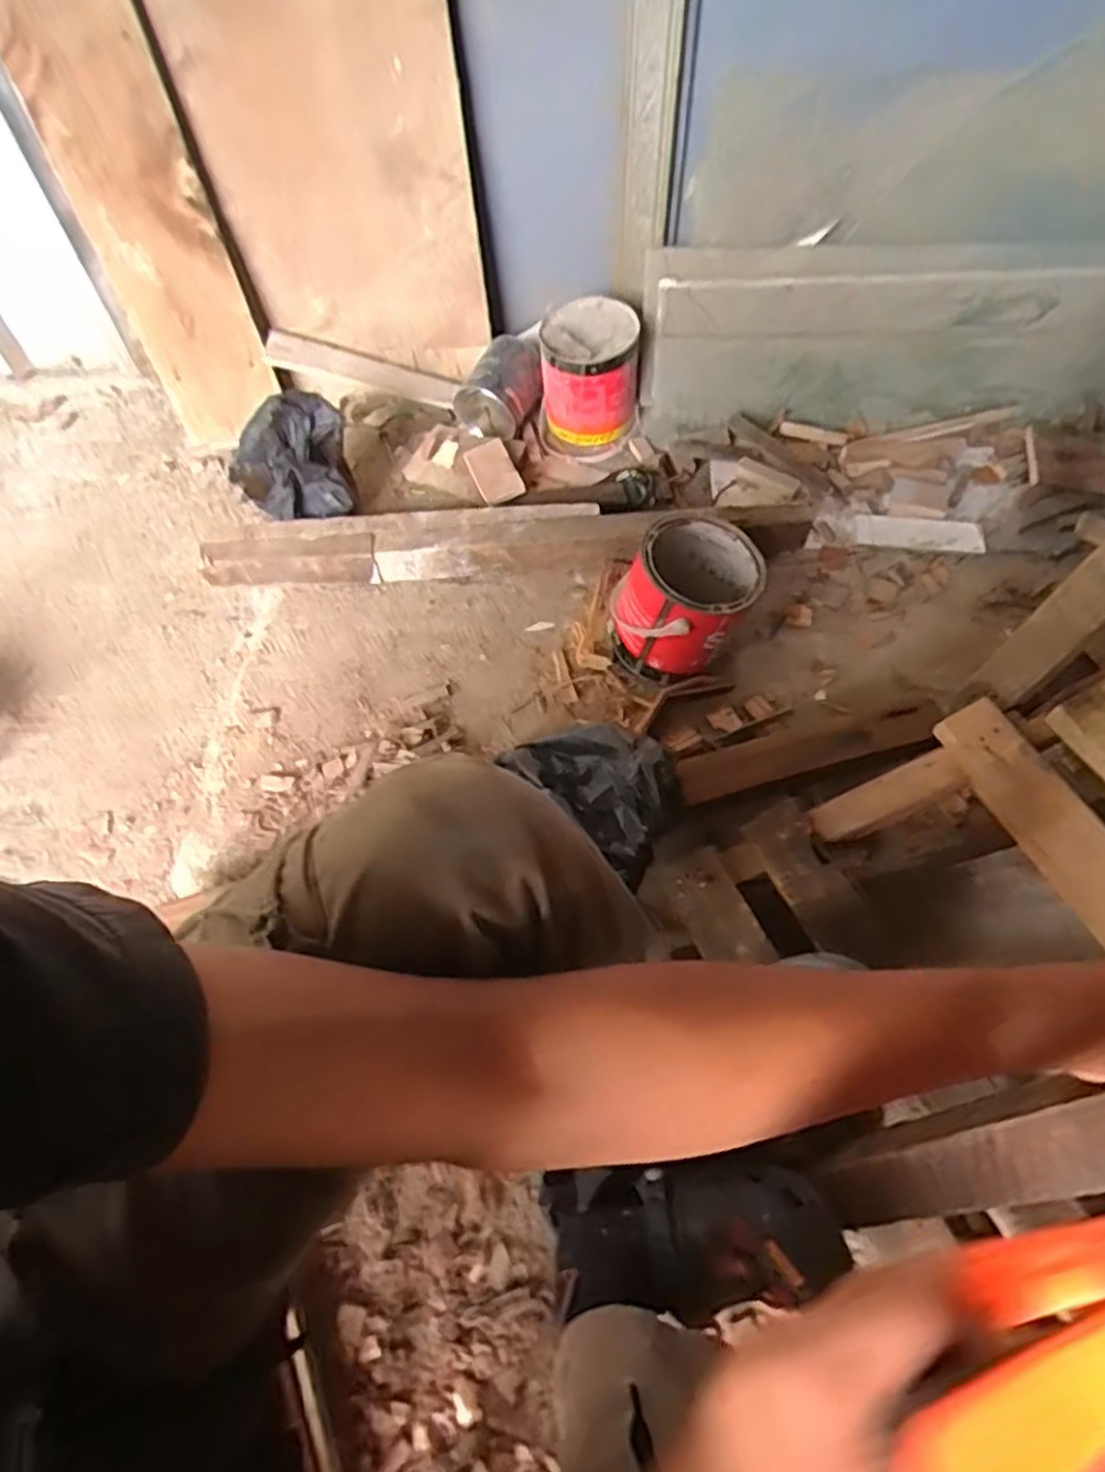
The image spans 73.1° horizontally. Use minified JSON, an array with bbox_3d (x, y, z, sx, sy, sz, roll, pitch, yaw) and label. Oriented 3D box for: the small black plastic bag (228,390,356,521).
[{"bbox_3d":[-0.358,-0.387,1.045,0.128,0.150,0.126,13,61,10],"label":"small black plastic bag"}]

